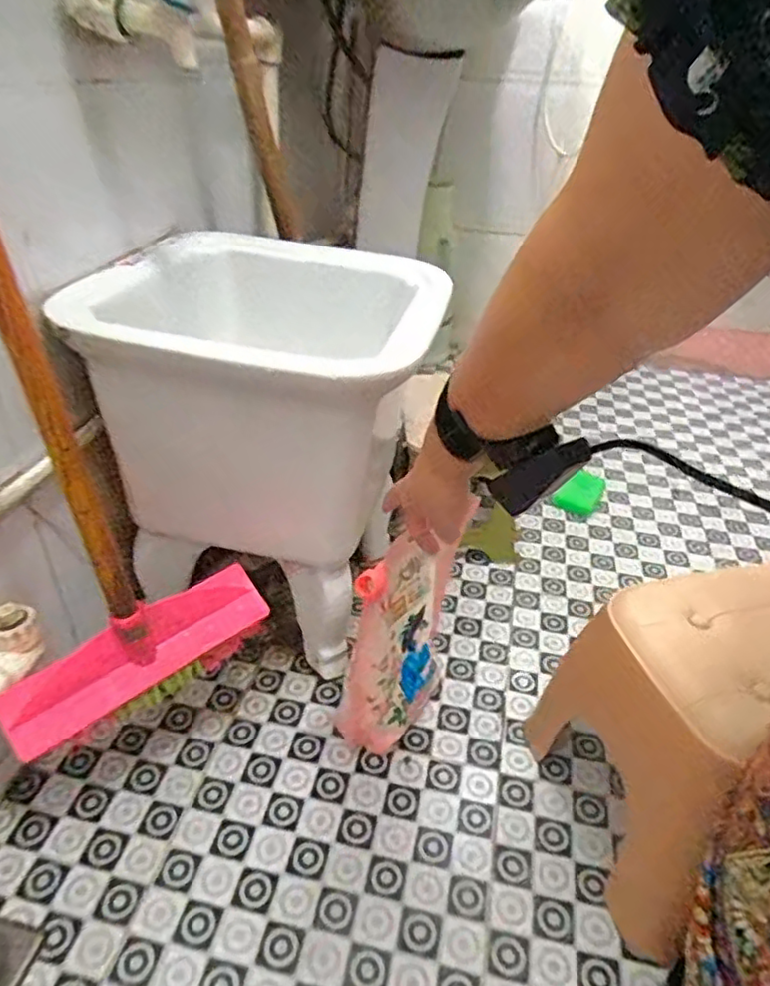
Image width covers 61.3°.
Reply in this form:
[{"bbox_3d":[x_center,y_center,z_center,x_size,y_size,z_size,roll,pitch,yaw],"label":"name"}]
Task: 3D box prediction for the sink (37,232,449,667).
[{"bbox_3d":[-0.125,-0.055,0.759,0.316,0.391,0.321,6,33,4],"label":"sink"}]

